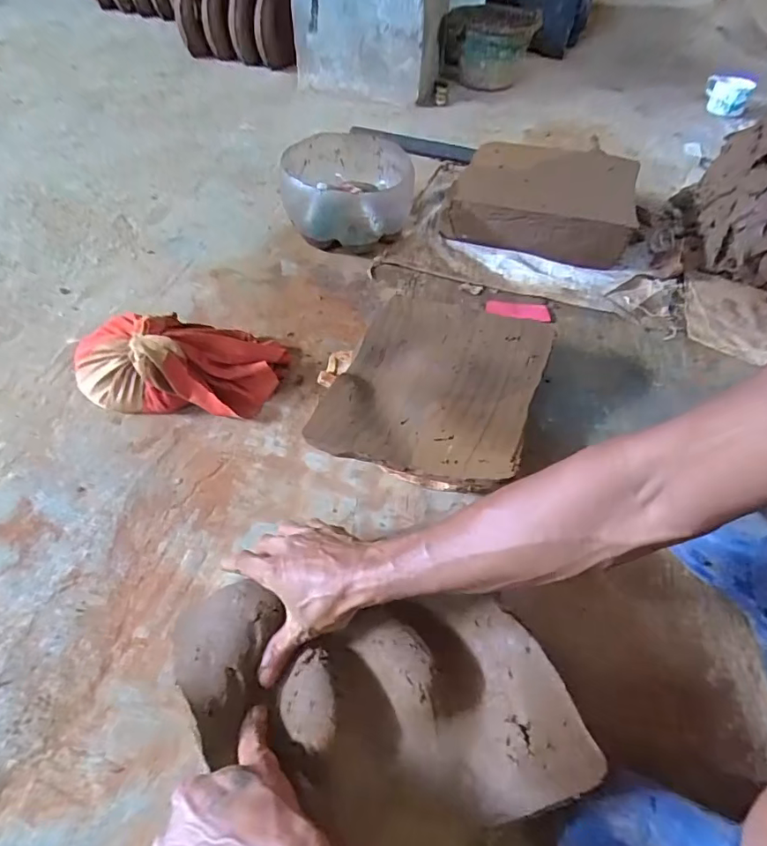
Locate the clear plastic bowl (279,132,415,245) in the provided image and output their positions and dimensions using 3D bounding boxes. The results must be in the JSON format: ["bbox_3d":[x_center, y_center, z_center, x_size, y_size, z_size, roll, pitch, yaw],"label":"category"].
[{"bbox_3d":[-0.070,-0.455,0.979,0.237,0.135,0.272,-1,53,-4],"label":"clear plastic bowl"}]

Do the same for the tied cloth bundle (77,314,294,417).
[{"bbox_3d":[-0.285,-0.090,0.693,0.273,0.090,0.134,1,52,-2],"label":"tied cloth bundle"}]

